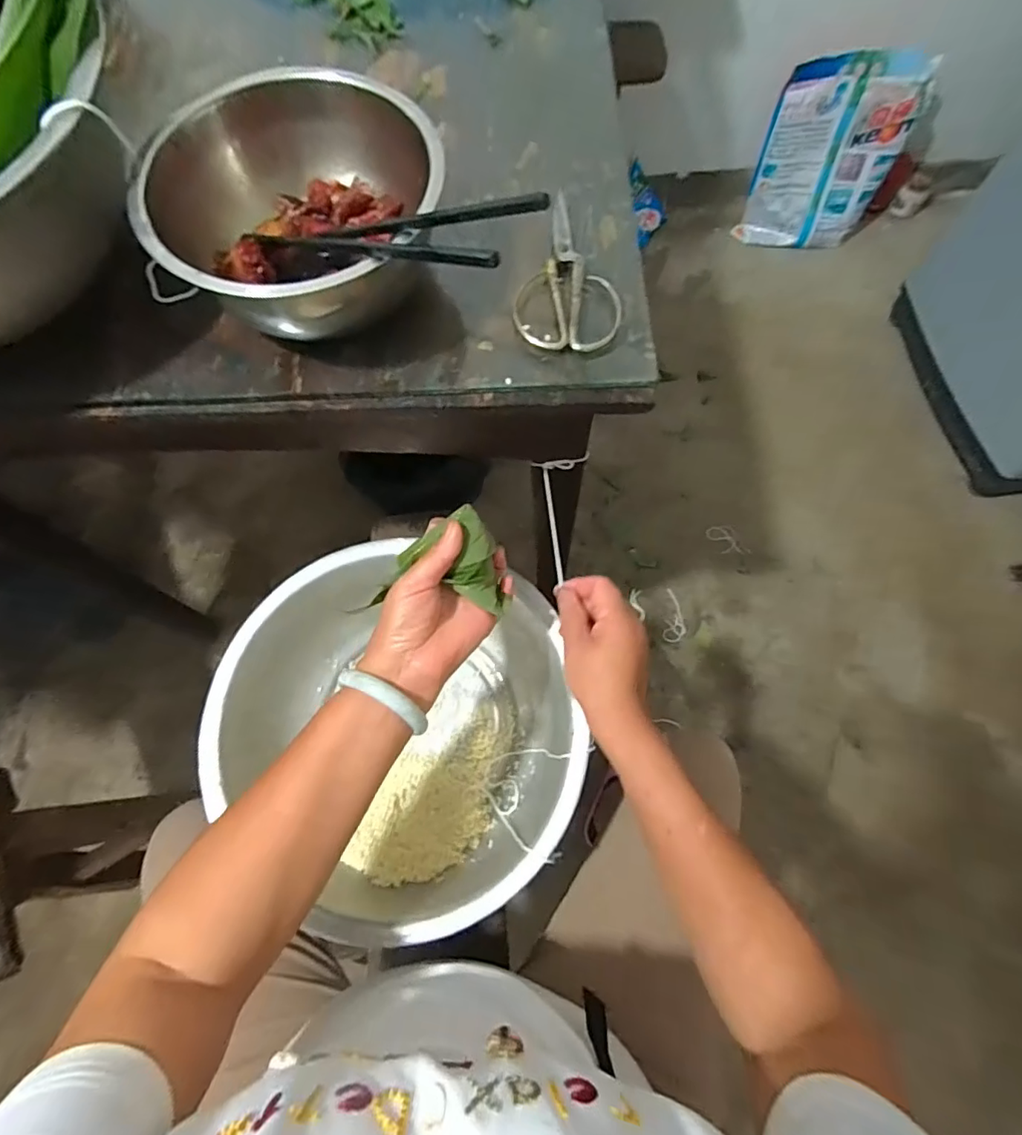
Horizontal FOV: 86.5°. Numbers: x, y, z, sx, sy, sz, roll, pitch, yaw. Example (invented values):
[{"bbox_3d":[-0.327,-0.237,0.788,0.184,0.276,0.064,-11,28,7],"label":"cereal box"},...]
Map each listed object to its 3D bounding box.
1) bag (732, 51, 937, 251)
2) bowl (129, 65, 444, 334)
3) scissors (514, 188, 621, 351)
[{"bbox_3d":[0.744,-0.951,1.276,0.309,0.364,0.097,2,71,2],"label":"bag"},{"bbox_3d":[-0.136,-0.229,0.366,0.185,0.088,0.158,-19,72,-5],"label":"bowl"},{"bbox_3d":[0.048,-0.221,0.408,0.076,0.014,0.132,9,72,4],"label":"scissors"}]

